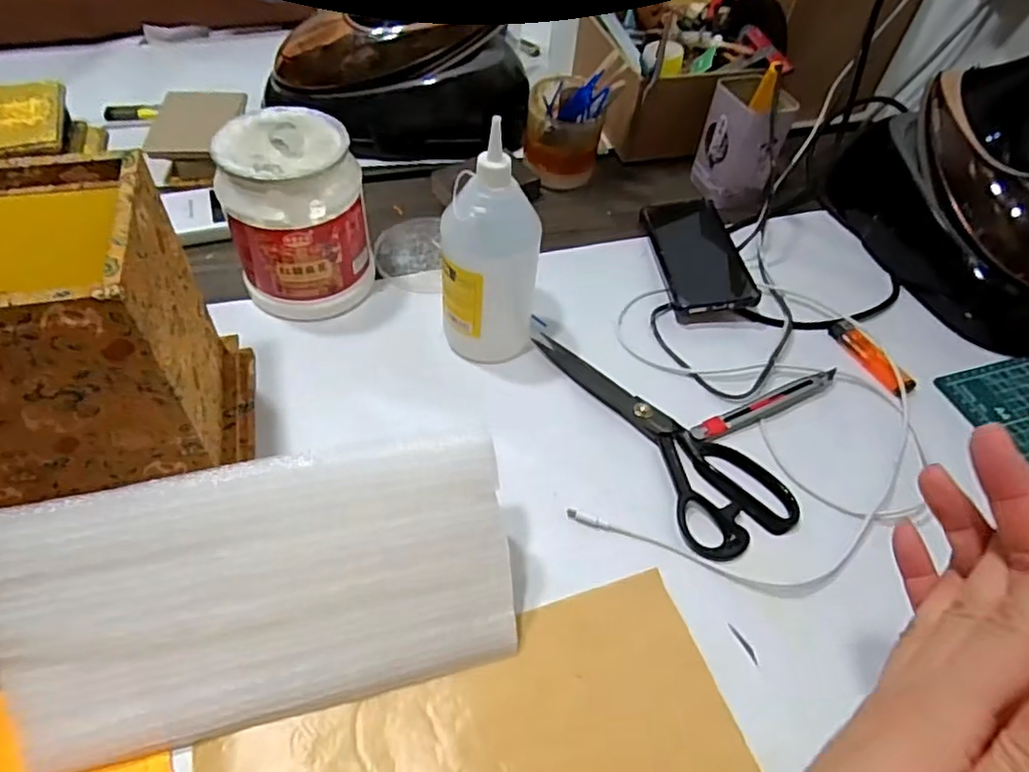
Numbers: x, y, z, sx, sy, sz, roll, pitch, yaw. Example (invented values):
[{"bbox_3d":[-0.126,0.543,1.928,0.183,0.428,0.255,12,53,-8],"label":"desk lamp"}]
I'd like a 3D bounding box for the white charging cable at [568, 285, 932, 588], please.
[{"bbox_3d":[0.206,0.014,0.526,0.258,0.017,0.310,16,52,7],"label":"white charging cable"}]

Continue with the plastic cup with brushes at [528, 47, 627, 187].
[{"bbox_3d":[0.058,-0.274,0.670,0.088,0.134,0.080,2,52,-3],"label":"plastic cup with brushes"}]

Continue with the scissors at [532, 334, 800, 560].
[{"bbox_3d":[0.119,0.028,0.514,0.090,0.010,0.233,-22,57,-20],"label":"scissors"}]

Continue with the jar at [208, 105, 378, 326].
[{"bbox_3d":[-0.183,-0.145,0.543,0.108,0.139,0.110,2,52,-3],"label":"jar"}]

